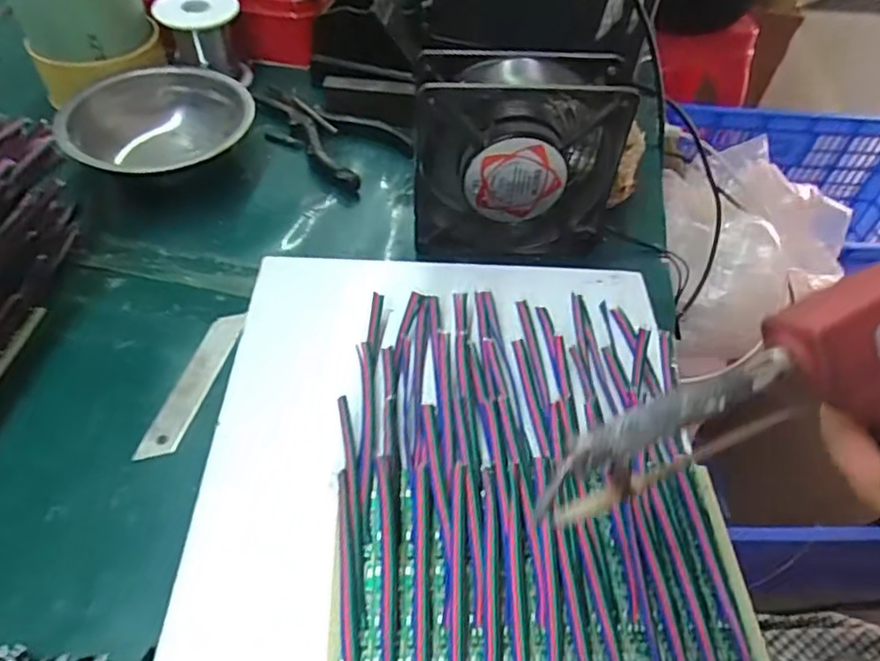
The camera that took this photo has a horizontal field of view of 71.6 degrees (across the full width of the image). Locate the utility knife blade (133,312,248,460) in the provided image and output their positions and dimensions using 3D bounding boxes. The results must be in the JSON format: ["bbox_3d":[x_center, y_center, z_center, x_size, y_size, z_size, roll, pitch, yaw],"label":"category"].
[{"bbox_3d":[-0.134,0.028,0.336,0.019,0.004,0.096,14,53,4],"label":"utility knife blade"}]

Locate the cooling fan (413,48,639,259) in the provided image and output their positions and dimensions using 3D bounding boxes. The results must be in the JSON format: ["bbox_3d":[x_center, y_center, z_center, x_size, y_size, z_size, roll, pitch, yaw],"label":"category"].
[{"bbox_3d":[0.046,-0.106,0.378,0.120,0.122,0.044,-2,51,-6],"label":"cooling fan"}]

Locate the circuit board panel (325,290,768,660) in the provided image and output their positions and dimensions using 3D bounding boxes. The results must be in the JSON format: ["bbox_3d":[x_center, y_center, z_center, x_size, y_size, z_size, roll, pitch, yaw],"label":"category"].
[{"bbox_3d":[0.039,0.073,0.258,0.163,0.019,0.218,0,51,-4],"label":"circuit board panel"}]

